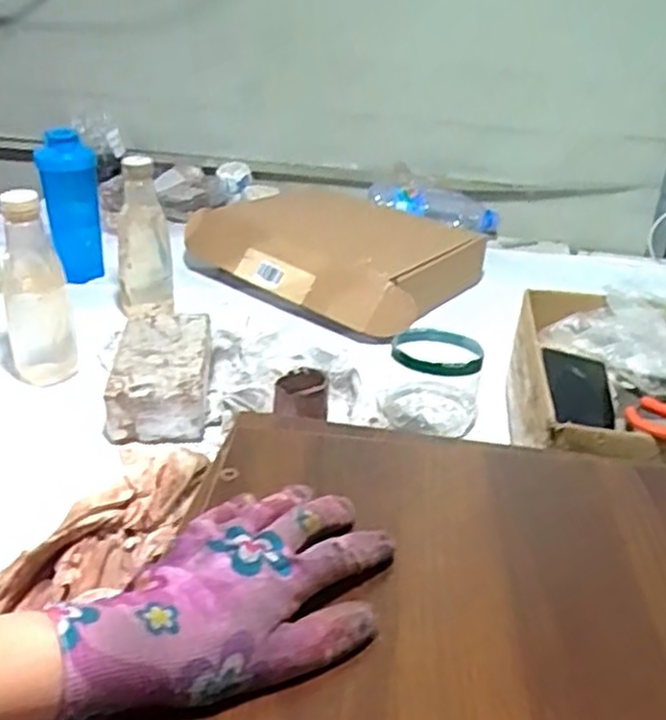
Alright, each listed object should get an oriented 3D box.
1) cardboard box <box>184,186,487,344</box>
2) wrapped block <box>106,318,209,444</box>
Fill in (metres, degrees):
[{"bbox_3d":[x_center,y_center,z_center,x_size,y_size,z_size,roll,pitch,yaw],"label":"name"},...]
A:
[{"bbox_3d":[0.004,-0.191,1.201,0.422,0.100,0.296,26,36,36],"label":"cardboard box"},{"bbox_3d":[-0.201,0.014,0.876,0.110,0.067,0.215,0,29,-5],"label":"wrapped block"}]

